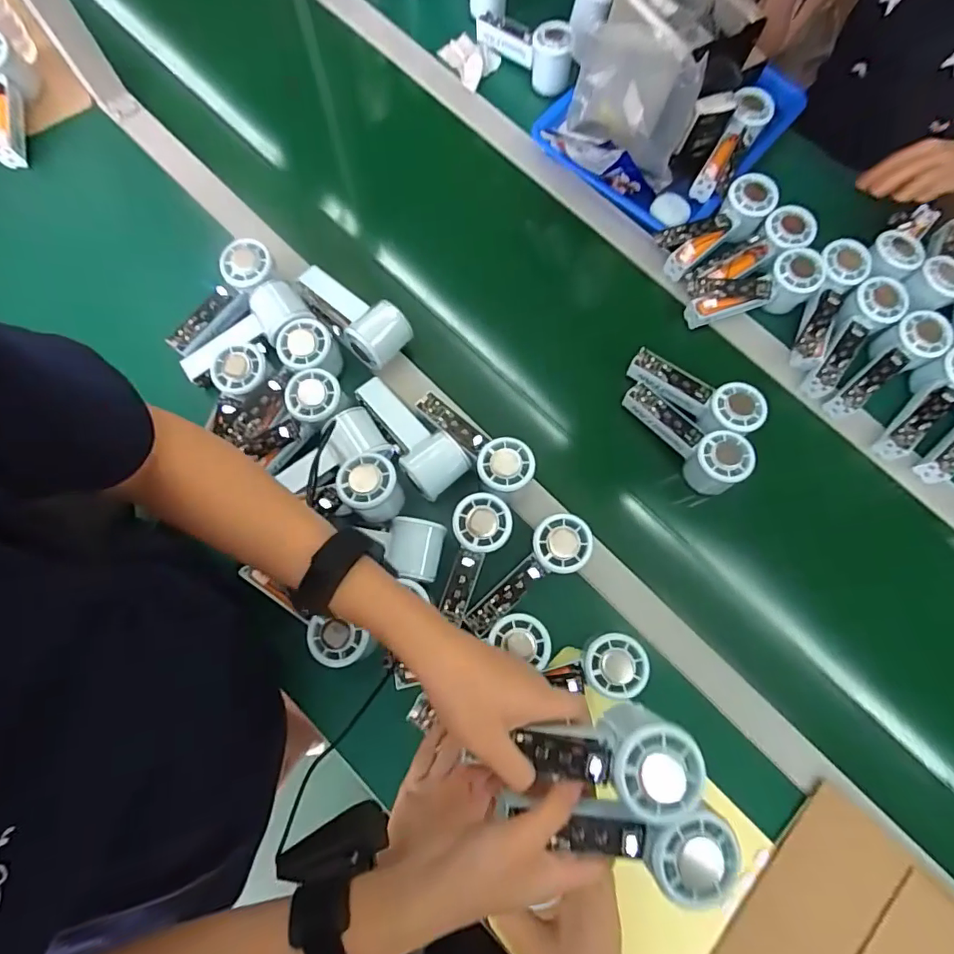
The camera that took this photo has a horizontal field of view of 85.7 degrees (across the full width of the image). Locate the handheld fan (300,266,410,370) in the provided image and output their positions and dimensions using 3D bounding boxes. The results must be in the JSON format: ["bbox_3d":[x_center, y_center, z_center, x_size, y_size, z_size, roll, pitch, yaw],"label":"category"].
[{"bbox_3d":[-0.141,-0.183,0.592,0.127,0.054,0.074,37,77,8],"label":"handheld fan"}]

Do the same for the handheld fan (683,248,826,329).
[{"bbox_3d":[0.332,-0.226,0.628,0.158,0.048,0.056,-12,76,9],"label":"handheld fan"}]

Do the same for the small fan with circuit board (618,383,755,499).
[{"bbox_3d":[0.233,-0.050,0.581,0.059,0.068,0.149,-36,79,-10],"label":"small fan with circuit board"}]

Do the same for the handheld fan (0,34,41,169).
[{"bbox_3d":[-0.593,-0.472,0.645,0.058,0.049,0.160,-9,92,-4],"label":"handheld fan"}]

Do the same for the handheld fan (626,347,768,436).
[{"bbox_3d":[0.246,-0.093,0.588,0.149,0.042,0.056,31,76,20],"label":"handheld fan"}]

